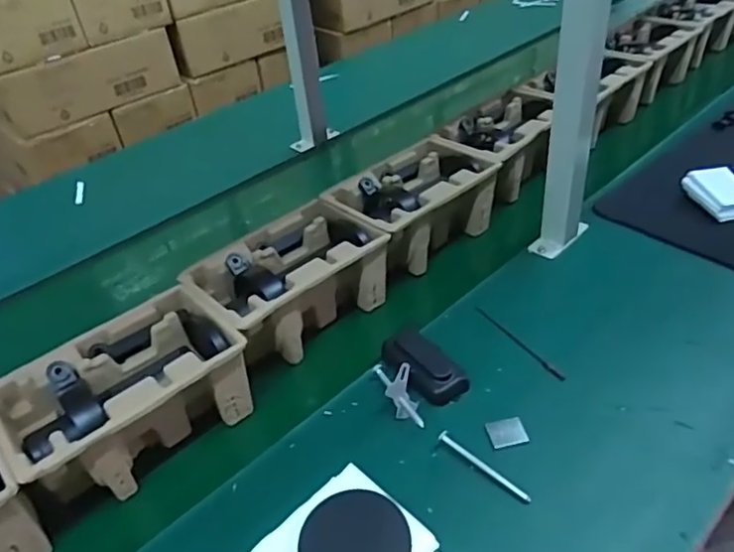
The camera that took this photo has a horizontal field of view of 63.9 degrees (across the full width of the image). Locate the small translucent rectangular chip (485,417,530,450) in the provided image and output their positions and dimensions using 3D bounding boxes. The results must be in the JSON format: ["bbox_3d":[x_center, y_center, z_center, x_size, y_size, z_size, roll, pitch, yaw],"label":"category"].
[{"bbox_3d":[0.140,0.156,0.589,0.037,0.004,0.034,-10,37,-6],"label":"small translucent rectangular chip"}]

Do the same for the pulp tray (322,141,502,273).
[{"bbox_3d":[0.068,-0.097,0.842,0.236,0.102,0.148,-33,45,-32],"label":"pulp tray"}]

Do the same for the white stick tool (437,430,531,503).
[{"bbox_3d":[0.111,0.179,0.559,0.102,0.009,0.011,28,47,36],"label":"white stick tool"}]

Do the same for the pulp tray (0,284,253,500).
[{"bbox_3d":[-0.243,0.134,0.609,0.214,0.121,0.140,-31,44,-30],"label":"pulp tray"}]

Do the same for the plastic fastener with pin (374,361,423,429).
[{"bbox_3d":[0.035,0.119,0.619,0.030,0.035,0.103,-13,37,-10],"label":"plastic fastener with pin"}]

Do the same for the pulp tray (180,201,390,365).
[{"bbox_3d":[-0.097,0.018,0.732,0.221,0.114,0.145,-31,44,-31],"label":"pulp tray"}]

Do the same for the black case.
[{"bbox_3d":[0.060,0.100,0.654,0.055,0.025,0.099,-26,41,-26],"label":"black case"}]

